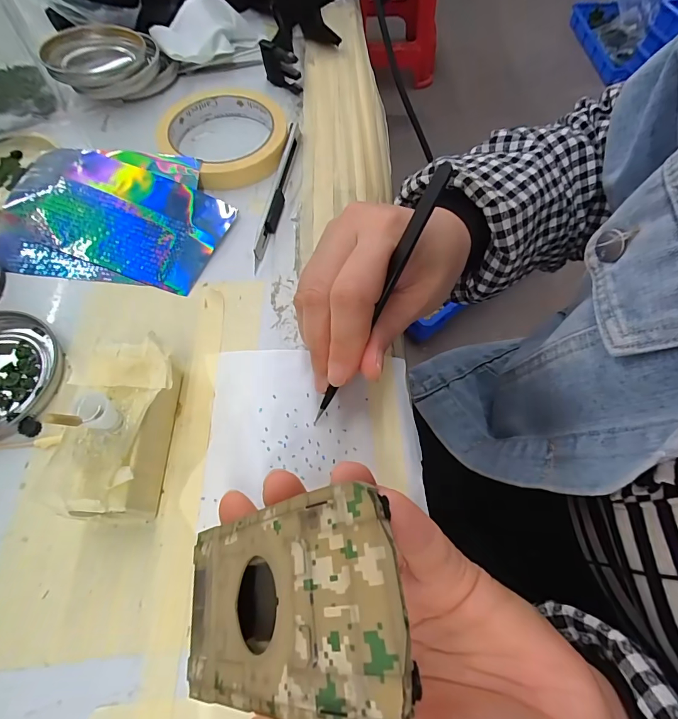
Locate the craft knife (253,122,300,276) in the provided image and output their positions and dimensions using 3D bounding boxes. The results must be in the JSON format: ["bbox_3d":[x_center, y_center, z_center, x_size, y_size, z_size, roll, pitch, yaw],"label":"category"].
[{"bbox_3d":[-0.042,-0.120,0.276,0.009,0.012,0.134,8,65,3],"label":"craft knife"}]

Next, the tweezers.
[{"bbox_3d":[0.015,-0.021,0.177,0.008,0.131,0.016,34,26,14],"label":"tweezers"}]

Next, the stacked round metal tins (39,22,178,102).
[{"bbox_3d":[-0.191,-0.249,0.325,0.095,0.027,0.075,-15,66,-8],"label":"stacked round metal tins"}]

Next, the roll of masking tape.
[{"bbox_3d":[-0.087,-0.172,0.296,0.094,0.015,0.093,0,65,-1],"label":"roll of masking tape"}]

